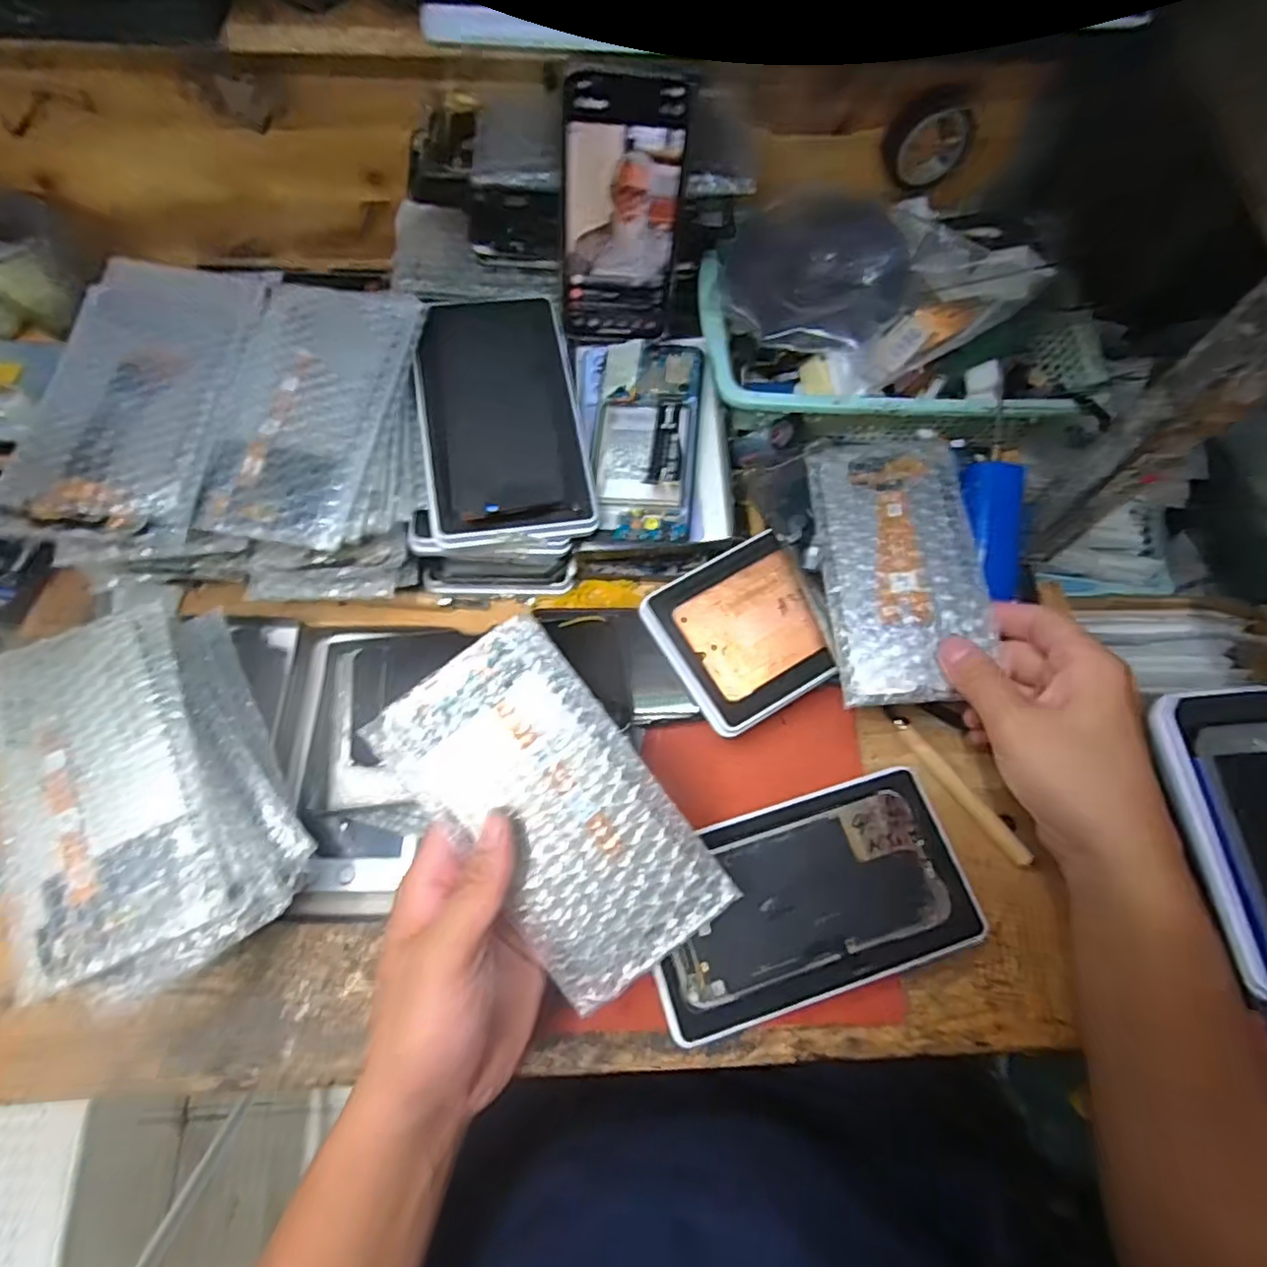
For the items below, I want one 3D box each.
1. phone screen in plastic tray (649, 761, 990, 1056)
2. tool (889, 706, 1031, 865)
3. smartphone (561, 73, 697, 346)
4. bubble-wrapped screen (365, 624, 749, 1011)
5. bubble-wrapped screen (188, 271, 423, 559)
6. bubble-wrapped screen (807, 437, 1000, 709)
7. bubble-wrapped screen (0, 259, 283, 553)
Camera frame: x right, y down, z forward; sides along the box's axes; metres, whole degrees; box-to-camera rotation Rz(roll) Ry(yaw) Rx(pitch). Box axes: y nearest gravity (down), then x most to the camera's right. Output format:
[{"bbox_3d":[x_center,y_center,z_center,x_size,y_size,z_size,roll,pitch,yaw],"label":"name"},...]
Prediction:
[{"bbox_3d":[0.098,0.150,0.365,0.181,0.019,0.101,-14,69,-7],"label":"phone screen in plastic tray"},{"bbox_3d":[0.201,0.093,0.400,0.013,0.006,0.116,-33,73,-14],"label":"tool"},{"bbox_3d":[-0.007,-0.258,0.403,0.071,0.148,0.005,0,52,-7],"label":"smartphone"},{"bbox_3d":[-0.036,0.085,0.301,0.091,0.004,0.170,-37,93,-6],"label":"bubble-wrapped screen"},{"bbox_3d":[-0.191,-0.135,0.377,0.087,0.012,0.175,11,70,-3],"label":"bubble-wrapped screen"},{"bbox_3d":[0.162,-0.044,0.389,0.088,0.017,0.175,-1,68,-2],"label":"bubble-wrapped screen"},{"bbox_3d":[-0.275,-0.139,0.363,0.092,0.024,0.182,3,68,0],"label":"bubble-wrapped screen"}]

